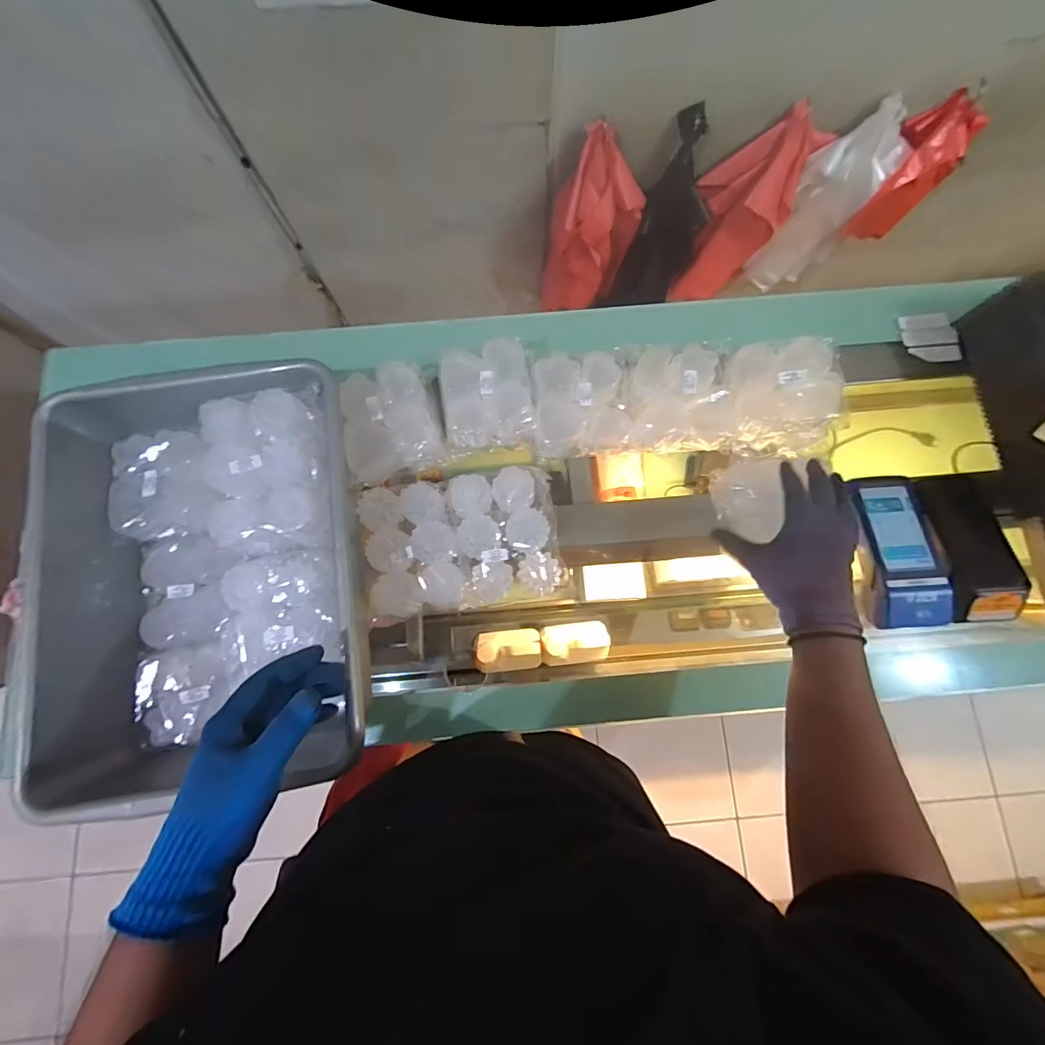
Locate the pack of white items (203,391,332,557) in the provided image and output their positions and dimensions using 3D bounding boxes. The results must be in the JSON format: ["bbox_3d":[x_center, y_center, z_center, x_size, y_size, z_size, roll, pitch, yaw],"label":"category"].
[{"bbox_3d":[-0.286,-0.055,0.520,0.132,0.042,0.179,-9,79,-2],"label":"pack of white items"}]

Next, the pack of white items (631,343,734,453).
[{"bbox_3d":[0.209,-0.166,0.614,0.131,0.055,0.134,-3,79,-1],"label":"pack of white items"}]

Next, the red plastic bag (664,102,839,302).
[{"bbox_3d":[0.490,-0.684,1.020,0.216,0.383,0.086,-11,79,-2],"label":"red plastic bag"}]

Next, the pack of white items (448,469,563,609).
[{"bbox_3d":[-0.020,0.015,0.603,0.133,0.037,0.169,-9,79,-2],"label":"pack of white items"}]

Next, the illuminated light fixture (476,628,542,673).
[{"bbox_3d":[-0.024,0.233,0.829,0.115,0.034,0.071,-3,79,-1],"label":"illuminated light fixture"}]

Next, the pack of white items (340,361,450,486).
[{"bbox_3d":[-0.177,-0.136,0.600,0.117,0.048,0.139,-16,79,-3],"label":"pack of white items"}]

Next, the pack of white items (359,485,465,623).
[{"bbox_3d":[-0.145,0.032,0.592,0.120,0.028,0.167,-9,79,-2],"label":"pack of white items"}]

